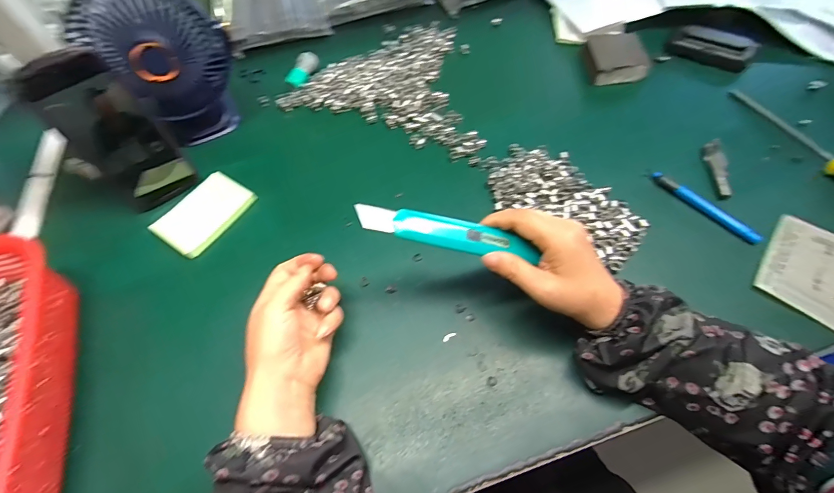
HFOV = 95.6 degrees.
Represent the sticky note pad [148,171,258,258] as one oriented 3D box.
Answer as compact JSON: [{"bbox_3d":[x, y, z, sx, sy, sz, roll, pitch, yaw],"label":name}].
[{"bbox_3d":[-0.245,-0.040,0.437,0.071,0.011,0.100,30,66,20],"label":"sticky note pad"}]

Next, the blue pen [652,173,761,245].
[{"bbox_3d":[0.304,-0.044,0.401,0.009,0.012,0.115,-35,63,-16],"label":"blue pen"}]

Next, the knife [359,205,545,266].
[{"bbox_3d":[0.024,-0.012,0.301,0.141,0.012,0.024,11,60,-7],"label":"knife"}]

